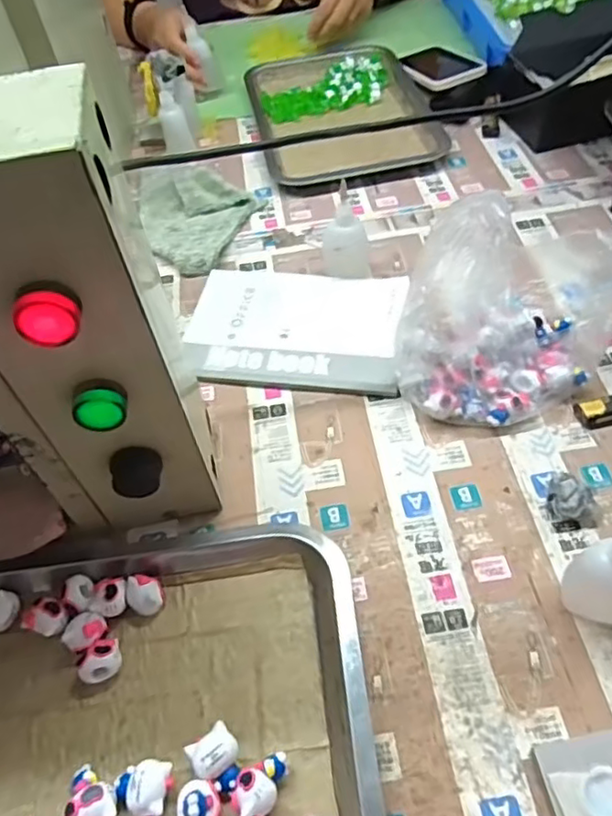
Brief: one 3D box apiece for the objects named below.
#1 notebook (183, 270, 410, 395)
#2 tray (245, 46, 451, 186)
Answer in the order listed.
[{"bbox_3d":[-0.010,-0.073,0.563,0.192,0.014,0.138,4,51,10],"label":"notebook"},{"bbox_3d":[0.040,-0.397,0.808,0.216,0.035,0.298,-11,50,-3],"label":"tray"}]

